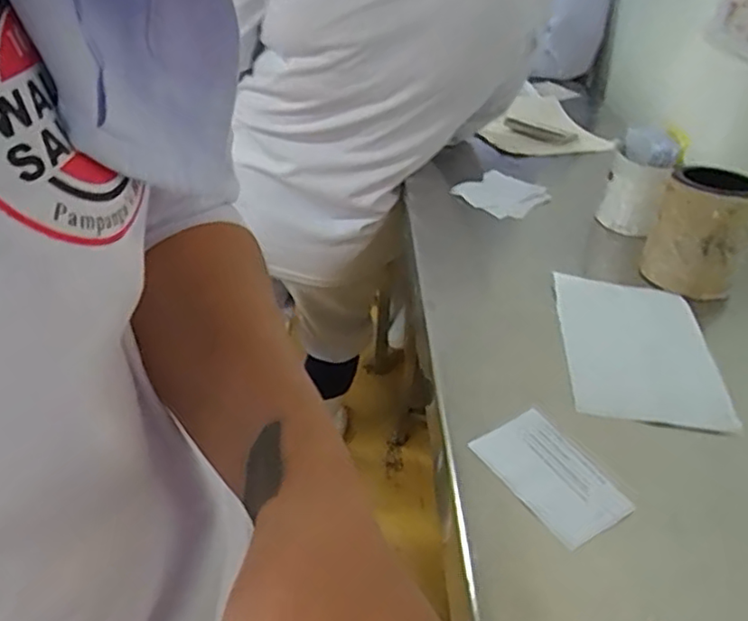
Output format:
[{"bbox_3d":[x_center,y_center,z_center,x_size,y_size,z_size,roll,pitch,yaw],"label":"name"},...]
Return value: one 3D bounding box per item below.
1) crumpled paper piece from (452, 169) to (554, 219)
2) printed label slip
[{"bbox_3d":[0.178,-0.164,0.872,0.110,0.017,0.120,4,34,-3],"label":"crumpled paper piece"},{"bbox_3d":[0.132,0.122,0.463,0.066,0.004,0.105,-26,49,-23],"label":"printed label slip"}]

